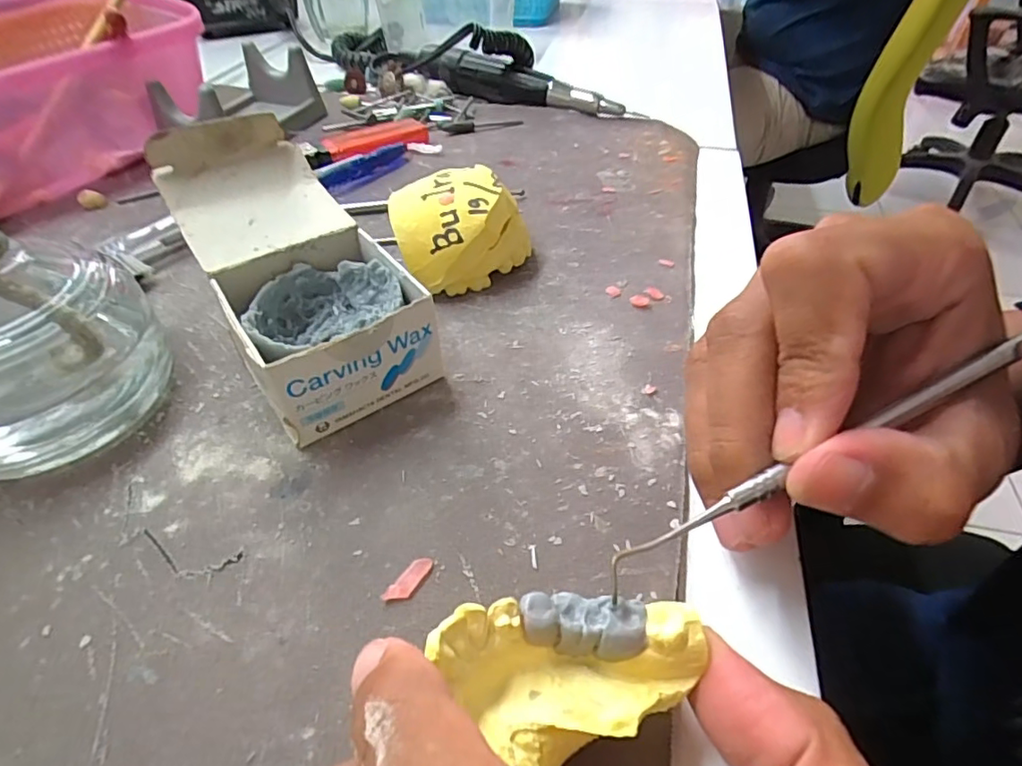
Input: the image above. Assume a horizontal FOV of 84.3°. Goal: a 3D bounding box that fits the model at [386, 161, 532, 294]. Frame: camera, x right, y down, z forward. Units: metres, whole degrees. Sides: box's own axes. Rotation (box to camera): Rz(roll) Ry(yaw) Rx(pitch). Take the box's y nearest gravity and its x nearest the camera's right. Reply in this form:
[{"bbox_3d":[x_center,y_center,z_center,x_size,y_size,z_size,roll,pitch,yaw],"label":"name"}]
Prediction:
[{"bbox_3d":[-0.022,-0.062,0.234,0.052,0.035,0.039,-26,50,-23],"label":"model"}]

